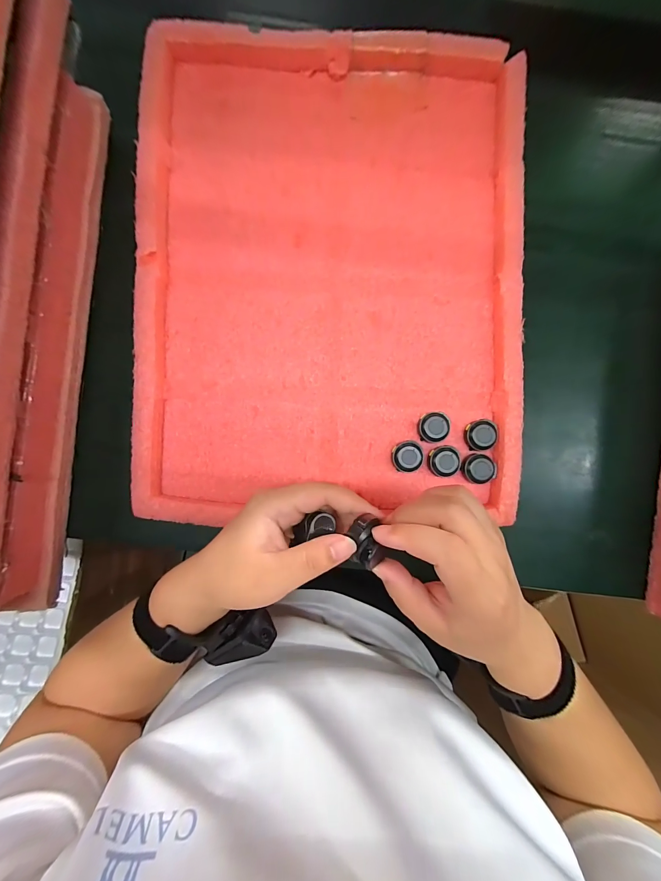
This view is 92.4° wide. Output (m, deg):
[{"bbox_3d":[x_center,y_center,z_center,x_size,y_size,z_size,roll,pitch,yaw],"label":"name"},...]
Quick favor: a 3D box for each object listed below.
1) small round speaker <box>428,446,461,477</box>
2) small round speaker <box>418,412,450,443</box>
[{"bbox_3d":[0.111,0.020,0.305,0.028,0.010,0.028,0,86,-2],"label":"small round speaker"},{"bbox_3d":[0.100,-0.013,0.307,0.030,0.010,0.029,0,86,-2],"label":"small round speaker"}]

